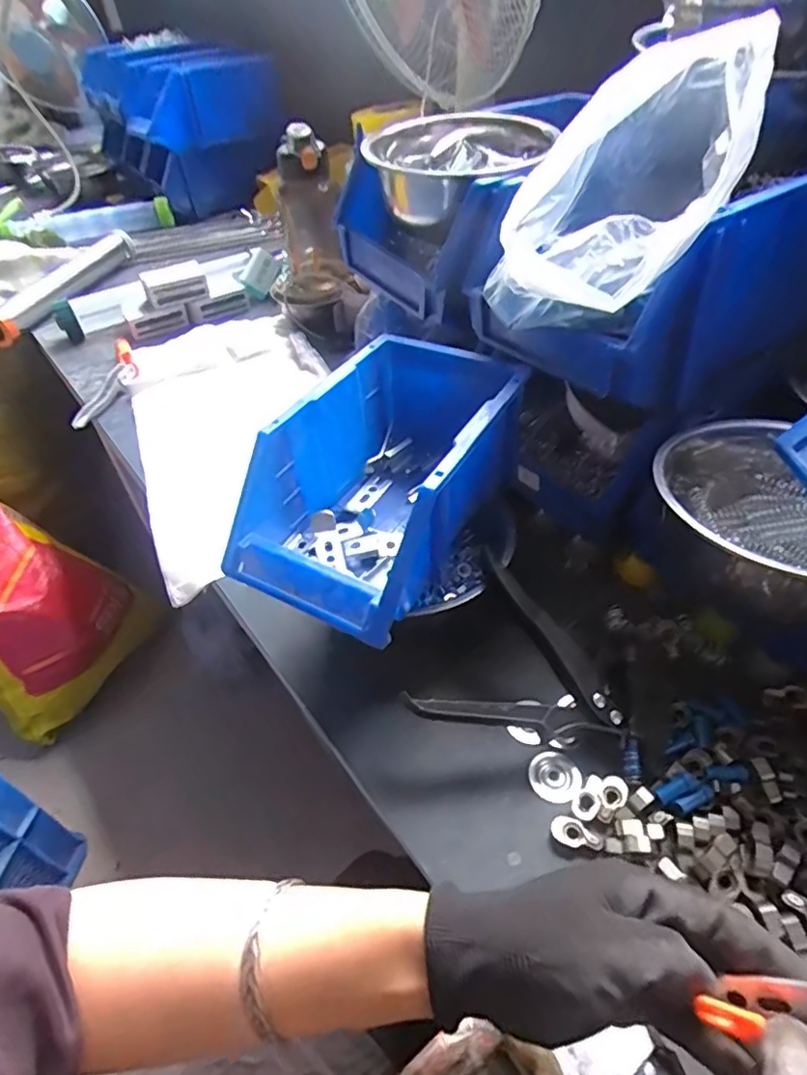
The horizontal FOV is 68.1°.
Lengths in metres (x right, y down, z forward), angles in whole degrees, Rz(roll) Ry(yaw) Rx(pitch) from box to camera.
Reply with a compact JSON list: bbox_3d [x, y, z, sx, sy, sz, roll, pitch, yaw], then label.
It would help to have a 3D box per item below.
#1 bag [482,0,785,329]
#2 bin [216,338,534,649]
[{"bbox_3d":[0.147,-0.249,0.431,0.168,0.158,0.145,15,48,20],"label":"bag"},{"bbox_3d":[-0.005,-0.060,0.505,0.156,0.110,0.292,21,51,25],"label":"bin"}]

